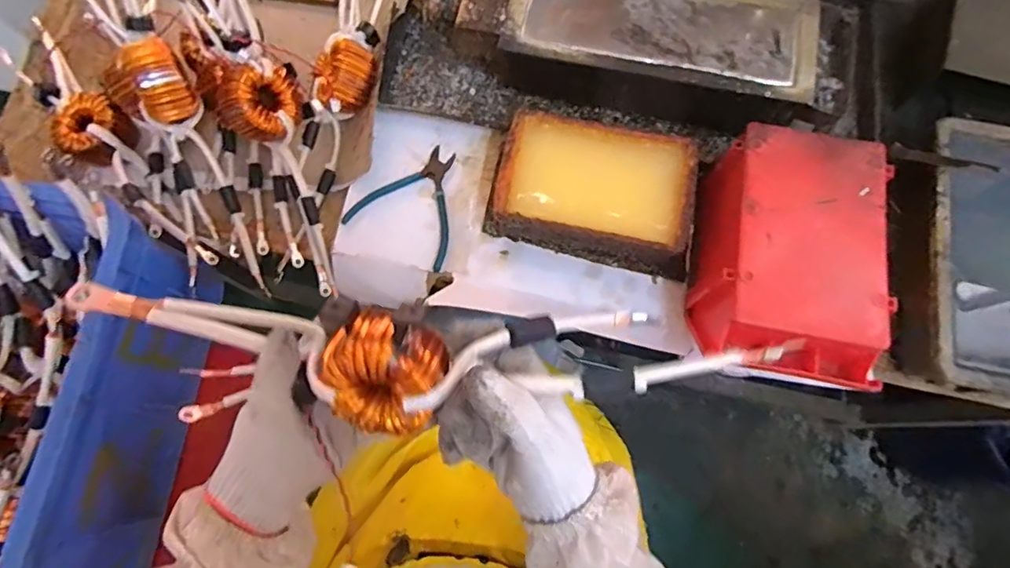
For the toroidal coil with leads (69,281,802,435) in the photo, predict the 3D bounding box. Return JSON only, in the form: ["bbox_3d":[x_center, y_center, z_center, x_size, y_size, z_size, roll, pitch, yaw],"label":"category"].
[{"bbox_3d":[-0.058,0.049,0.336,0.439,0.051,0.085,1,74,4],"label":"toroidal coil with leads"}]

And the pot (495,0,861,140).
[{"bbox_3d":[0.196,-0.272,0.617,0.391,0.080,0.154,12,74,3],"label":"pot"}]

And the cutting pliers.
[{"bbox_3d":[-0.100,-0.100,0.611,0.125,0.008,0.133,27,76,7],"label":"cutting pliers"}]

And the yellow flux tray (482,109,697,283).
[{"bbox_3d":[0.099,-0.101,0.583,0.223,0.065,0.137,12,74,3],"label":"yellow flux tray"}]

